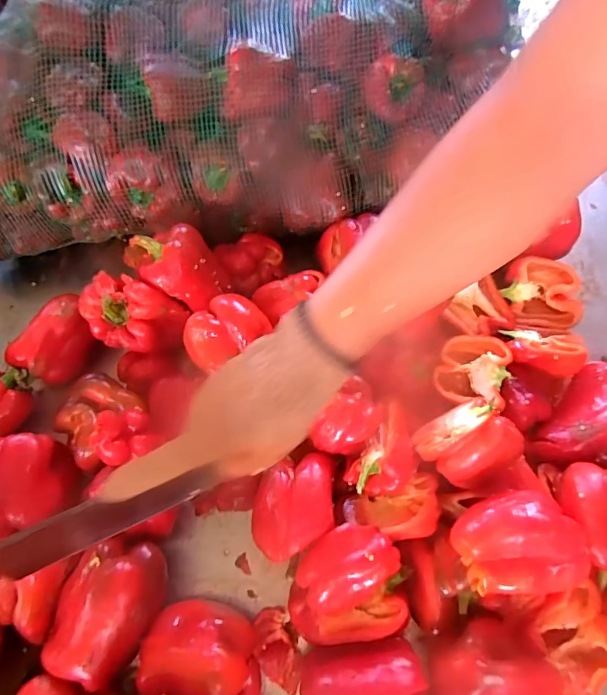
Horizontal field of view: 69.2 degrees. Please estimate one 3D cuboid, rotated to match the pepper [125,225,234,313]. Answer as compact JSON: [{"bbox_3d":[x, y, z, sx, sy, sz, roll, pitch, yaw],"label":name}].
[{"bbox_3d":[-0.155,-0.099,0.536,0.118,0.066,0.081,29,69,13],"label":"pepper"}]

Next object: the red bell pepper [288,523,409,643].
[{"bbox_3d":[0.041,0.230,0.432,0.106,0.082,0.099,-10,66,-4],"label":"red bell pepper"}]

